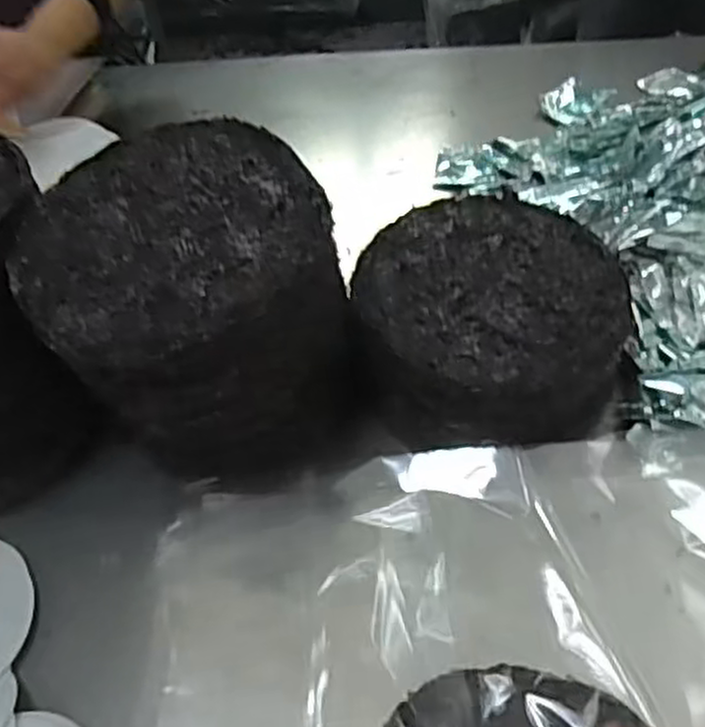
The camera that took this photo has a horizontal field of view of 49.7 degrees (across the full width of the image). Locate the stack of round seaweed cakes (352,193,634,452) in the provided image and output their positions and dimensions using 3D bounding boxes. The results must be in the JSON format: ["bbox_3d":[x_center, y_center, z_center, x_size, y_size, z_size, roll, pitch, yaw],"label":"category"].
[{"bbox_3d":[0.108,-0.033,0.597,0.201,0.083,0.219,16,54,20],"label":"stack of round seaweed cakes"}]

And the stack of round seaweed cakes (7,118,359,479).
[{"bbox_3d":[-0.112,-0.040,0.570,0.202,0.176,0.202,-37,54,-17],"label":"stack of round seaweed cakes"}]

